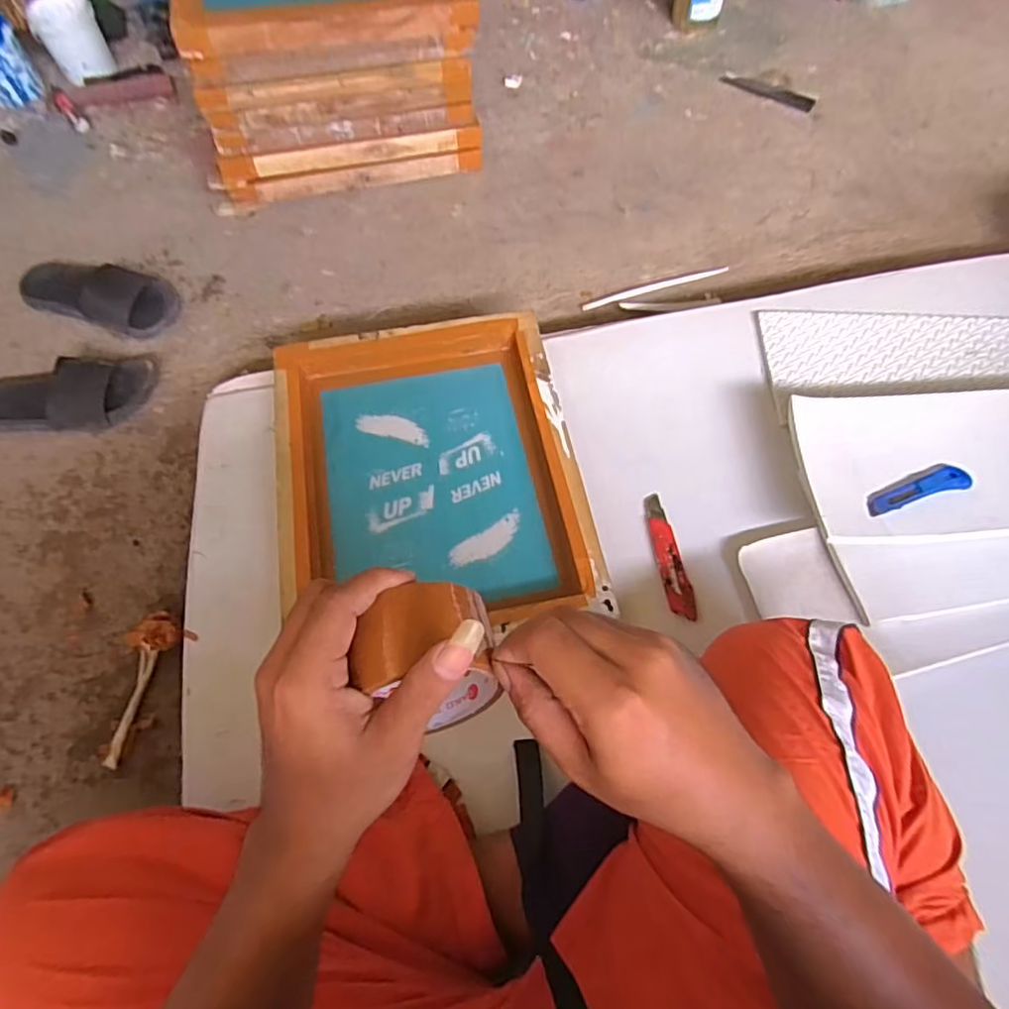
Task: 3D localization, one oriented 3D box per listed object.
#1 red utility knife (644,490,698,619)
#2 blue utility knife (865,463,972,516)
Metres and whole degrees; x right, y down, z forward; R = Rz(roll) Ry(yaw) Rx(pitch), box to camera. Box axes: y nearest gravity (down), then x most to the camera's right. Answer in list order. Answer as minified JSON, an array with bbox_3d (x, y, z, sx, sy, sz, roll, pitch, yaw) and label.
[{"bbox_3d":[0.207,0.061,0.778,0.031,0.012,0.170,-8,63,-3],"label":"red utility knife"},{"bbox_3d":[0.514,-0.021,0.770,0.145,0.010,0.040,-16,64,-7],"label":"blue utility knife"}]

